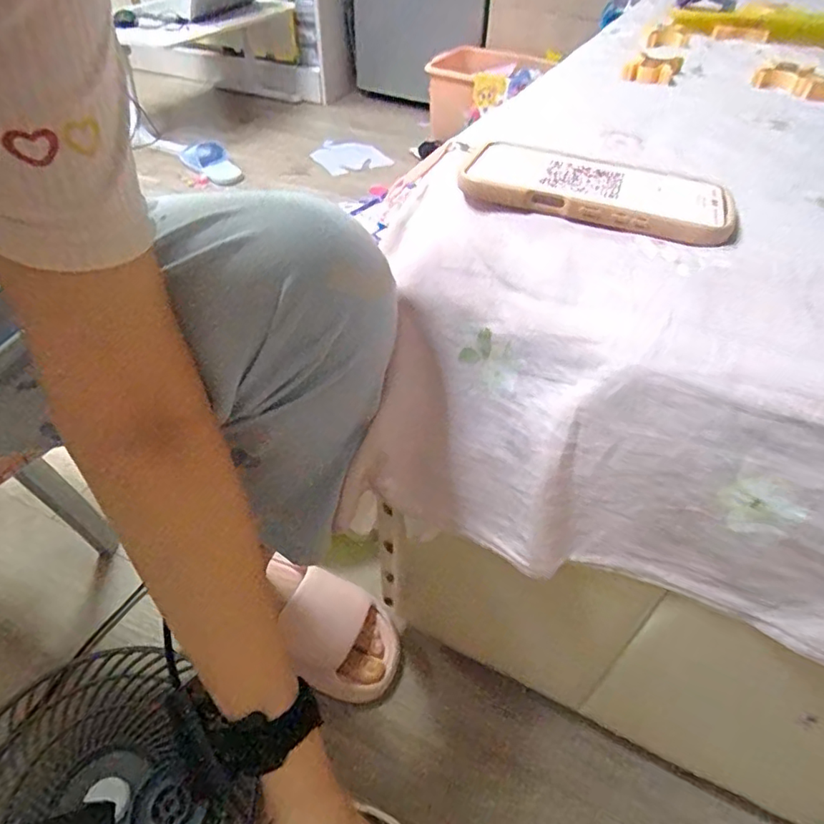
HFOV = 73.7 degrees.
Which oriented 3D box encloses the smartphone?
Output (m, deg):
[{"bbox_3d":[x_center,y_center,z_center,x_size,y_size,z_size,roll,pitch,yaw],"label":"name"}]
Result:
[{"bbox_3d":[0.114,-0.139,0.338,0.154,0.016,0.073,19,48,16],"label":"smartphone"}]

